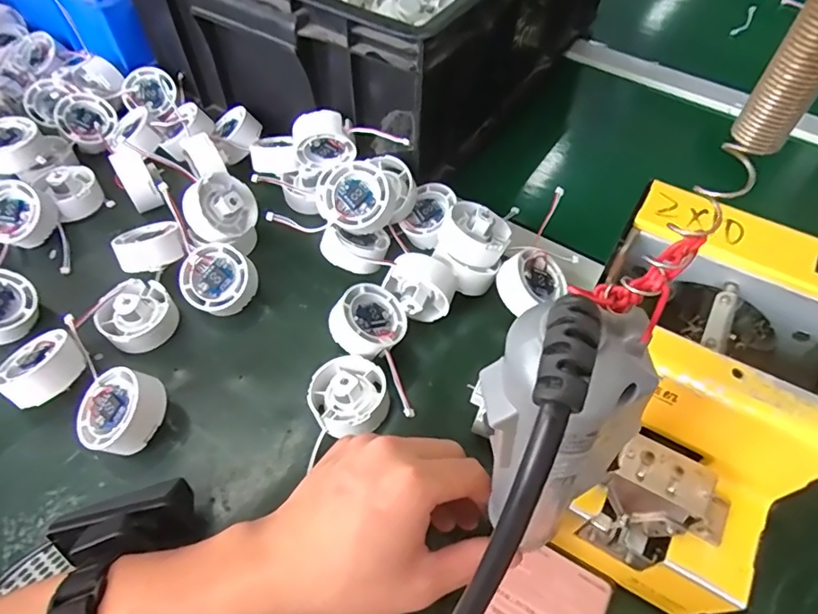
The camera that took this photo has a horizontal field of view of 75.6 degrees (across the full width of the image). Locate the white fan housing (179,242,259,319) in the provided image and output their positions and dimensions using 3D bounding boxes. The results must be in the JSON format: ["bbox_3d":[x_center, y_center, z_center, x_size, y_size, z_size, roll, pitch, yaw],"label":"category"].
[{"bbox_3d":[-0.152,-0.022,0.422,0.054,0.025,0.053,36,84,5],"label":"white fan housing"}]

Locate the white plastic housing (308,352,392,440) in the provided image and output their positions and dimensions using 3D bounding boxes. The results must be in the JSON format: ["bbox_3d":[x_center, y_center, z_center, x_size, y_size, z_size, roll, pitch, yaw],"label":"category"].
[{"bbox_3d":[-0.042,0.061,0.370,0.053,0.029,0.057,0,55,0],"label":"white plastic housing"}]

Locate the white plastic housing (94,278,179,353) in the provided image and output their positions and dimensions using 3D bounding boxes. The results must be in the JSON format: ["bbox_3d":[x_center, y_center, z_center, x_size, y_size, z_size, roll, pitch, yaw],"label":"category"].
[{"bbox_3d":[-0.212,0.007,0.413,0.053,0.040,0.052,-34,61,-21],"label":"white plastic housing"}]

